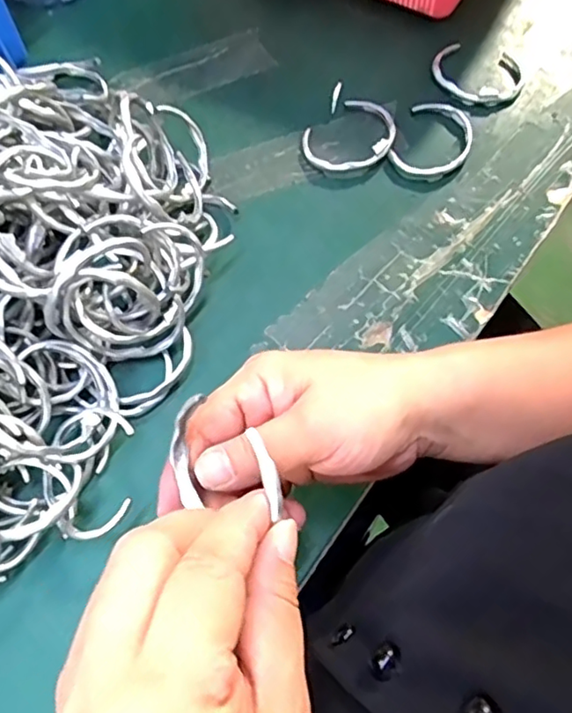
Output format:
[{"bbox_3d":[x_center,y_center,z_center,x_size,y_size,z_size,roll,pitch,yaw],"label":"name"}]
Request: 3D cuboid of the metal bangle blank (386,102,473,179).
[{"bbox_3d":[0.105,-0.153,0.422,0.050,0.005,0.069,23,69,11],"label":"metal bangle blank"}]

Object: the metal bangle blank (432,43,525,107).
[{"bbox_3d":[0.144,-0.210,0.444,0.067,0.006,0.058,7,67,5],"label":"metal bangle blank"}]

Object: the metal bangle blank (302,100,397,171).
[{"bbox_3d":[0.047,-0.155,0.422,0.067,0.008,0.054,-39,71,-14],"label":"metal bangle blank"}]

